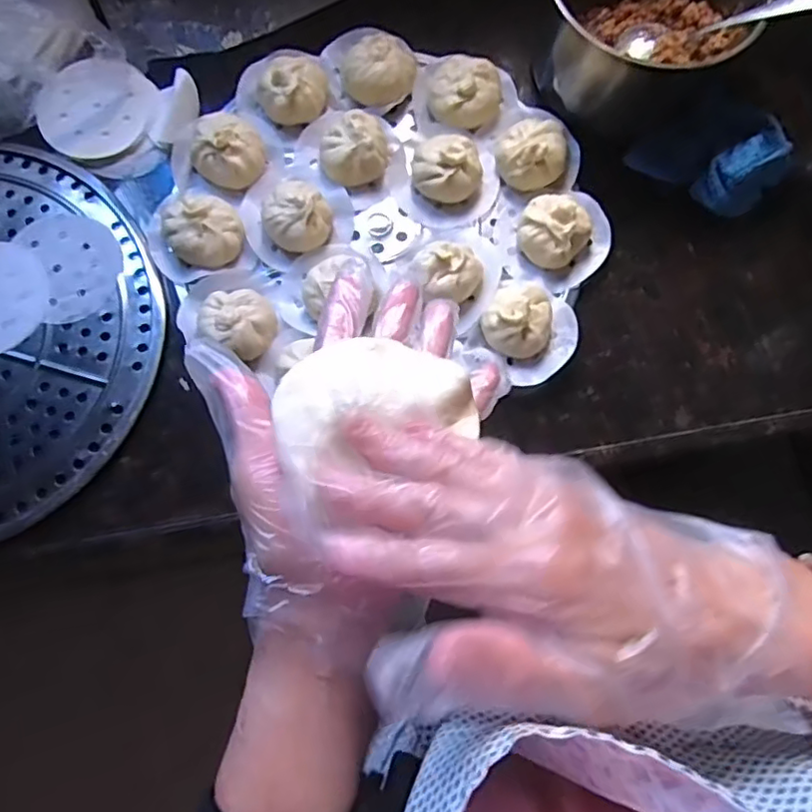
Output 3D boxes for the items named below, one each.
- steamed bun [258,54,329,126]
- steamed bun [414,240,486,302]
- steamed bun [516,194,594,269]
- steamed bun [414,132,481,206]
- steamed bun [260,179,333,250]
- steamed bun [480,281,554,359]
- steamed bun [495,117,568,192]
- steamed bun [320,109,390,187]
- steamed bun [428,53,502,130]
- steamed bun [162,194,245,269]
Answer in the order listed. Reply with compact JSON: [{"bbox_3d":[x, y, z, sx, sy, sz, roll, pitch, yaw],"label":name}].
[{"bbox_3d":[-0.098,-0.284,0.546,0.054,0.034,0.060,19,77,4],"label":"steamed bun"},{"bbox_3d":[0.036,-0.110,0.506,0.057,0.038,0.052,0,76,-1],"label":"steamed bun"},{"bbox_3d":[0.122,-0.145,0.514,0.055,0.037,0.046,34,78,7],"label":"steamed bun"},{"bbox_3d":[0.036,-0.203,0.530,0.058,0.035,0.049,30,78,6],"label":"steamed bun"},{"bbox_3d":[-0.090,-0.157,0.514,0.055,0.038,0.053,0,76,-1],"label":"steamed bun"},{"bbox_3d":[0.091,-0.069,0.496,0.054,0.039,0.058,0,76,-1],"label":"steamed bun"},{"bbox_3d":[0.109,-0.219,0.533,0.058,0.035,0.056,0,76,-1],"label":"steamed bun"},{"bbox_3d":[-0.044,-0.221,0.533,0.057,0.033,0.055,-3,76,-2],"label":"steamed bun"},{"bbox_3d":[0.053,-0.283,0.553,0.062,0.031,0.059,0,76,-1],"label":"steamed bun"},{"bbox_3d":[-0.165,-0.142,0.507,0.058,0.028,0.055,0,76,-1],"label":"steamed bun"}]

